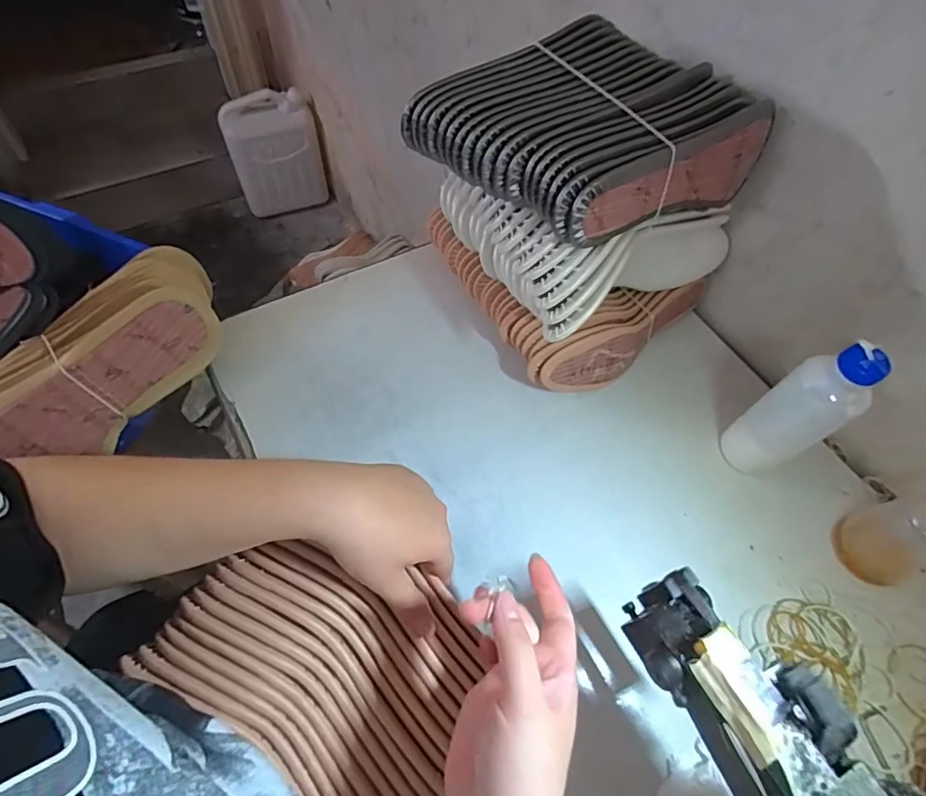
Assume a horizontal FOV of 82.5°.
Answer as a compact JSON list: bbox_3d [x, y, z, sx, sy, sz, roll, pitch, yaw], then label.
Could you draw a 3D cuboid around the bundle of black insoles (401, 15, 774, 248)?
[{"bbox_3d":[0.108,-0.219,0.430,0.265,0.075,0.172,-23,63,-17],"label":"bundle of black insoles"}]

